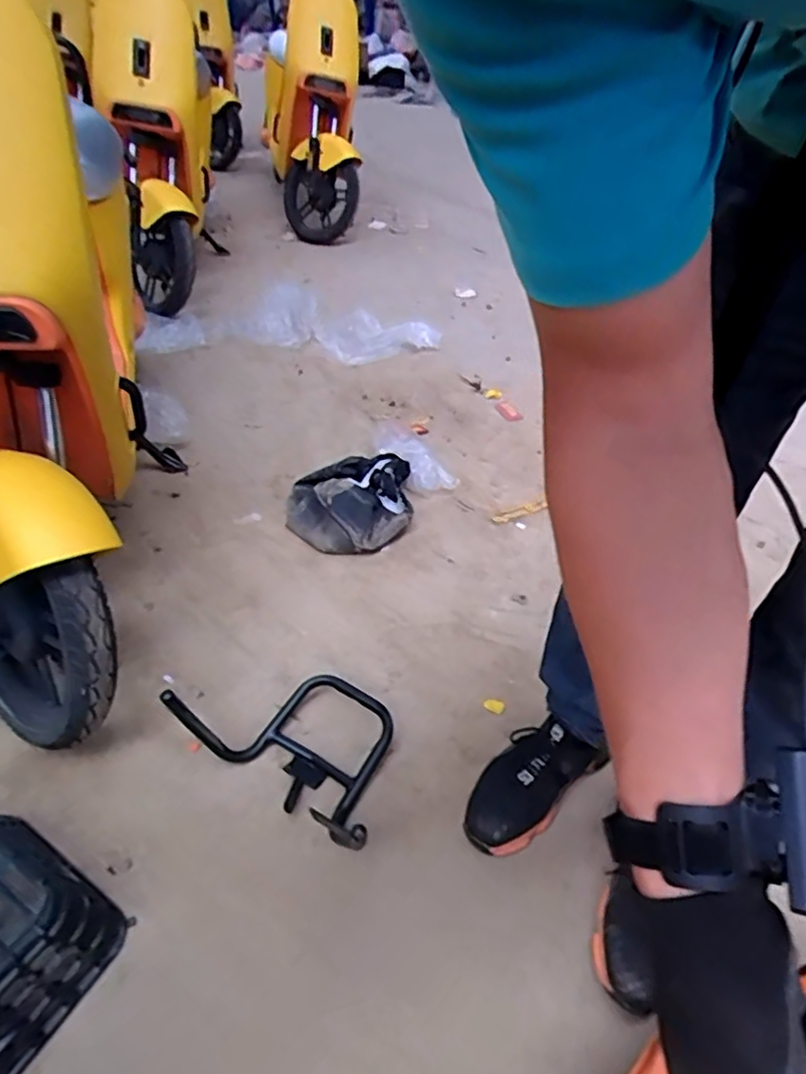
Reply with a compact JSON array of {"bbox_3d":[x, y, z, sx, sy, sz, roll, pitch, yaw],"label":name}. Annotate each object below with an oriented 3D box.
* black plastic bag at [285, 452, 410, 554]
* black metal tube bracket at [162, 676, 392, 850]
[{"bbox_3d":[-0.118,-0.072,1.322,0.267,0.073,0.261,-2,42,-2],"label":"black plastic bag"},{"bbox_3d":[-0.125,0.277,0.875,0.332,0.144,0.211,24,47,25],"label":"black metal tube bracket"}]

